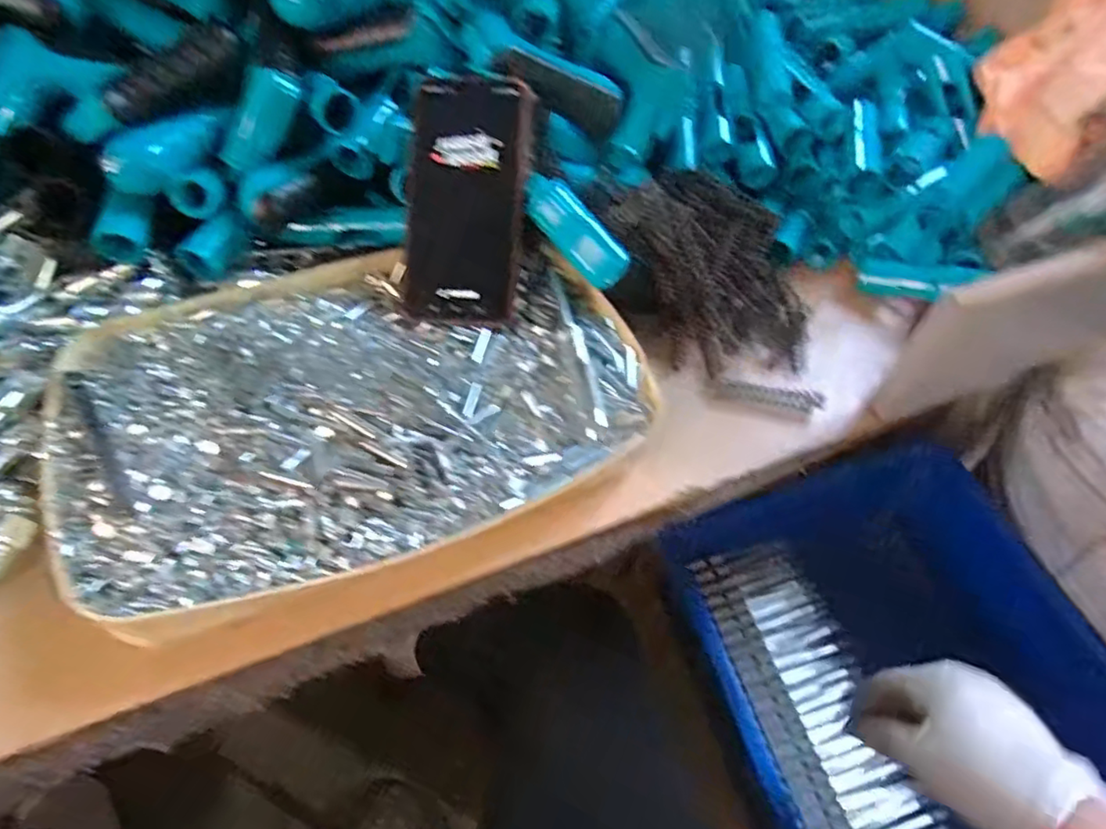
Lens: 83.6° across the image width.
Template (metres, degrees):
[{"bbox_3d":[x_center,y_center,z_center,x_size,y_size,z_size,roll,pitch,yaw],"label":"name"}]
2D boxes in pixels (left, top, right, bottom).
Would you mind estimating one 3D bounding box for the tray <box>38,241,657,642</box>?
[{"bbox_3d":[-0.117,-0.012,0.387,0.326,0.055,0.240,-22,56,-21],"label":"tray"}]

